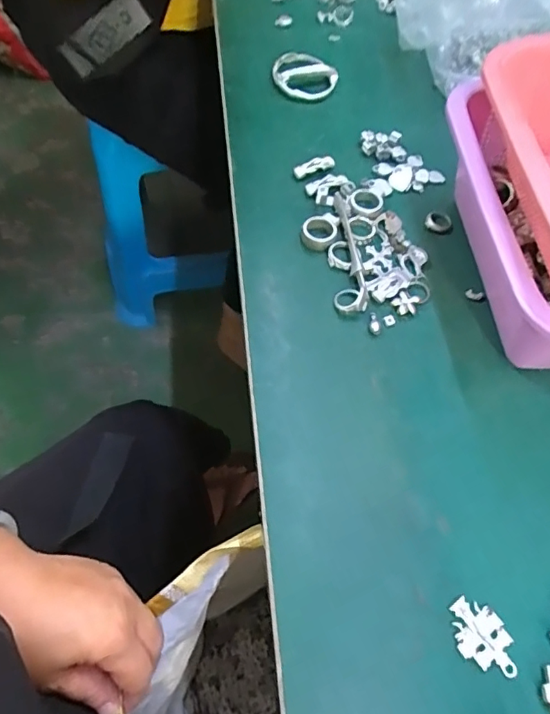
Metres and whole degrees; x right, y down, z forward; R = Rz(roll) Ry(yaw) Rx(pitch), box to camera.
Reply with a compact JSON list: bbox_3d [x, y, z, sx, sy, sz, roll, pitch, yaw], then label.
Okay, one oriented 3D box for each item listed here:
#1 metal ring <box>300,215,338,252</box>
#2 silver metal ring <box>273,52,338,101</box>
[{"bbox_3d":[0.033,-0.093,0.371,0.027,0.008,0.031,0,60,-3],"label":"metal ring"},{"bbox_3d":[0.029,-0.271,0.481,0.061,0.013,0.062,1,59,-2],"label":"silver metal ring"}]

